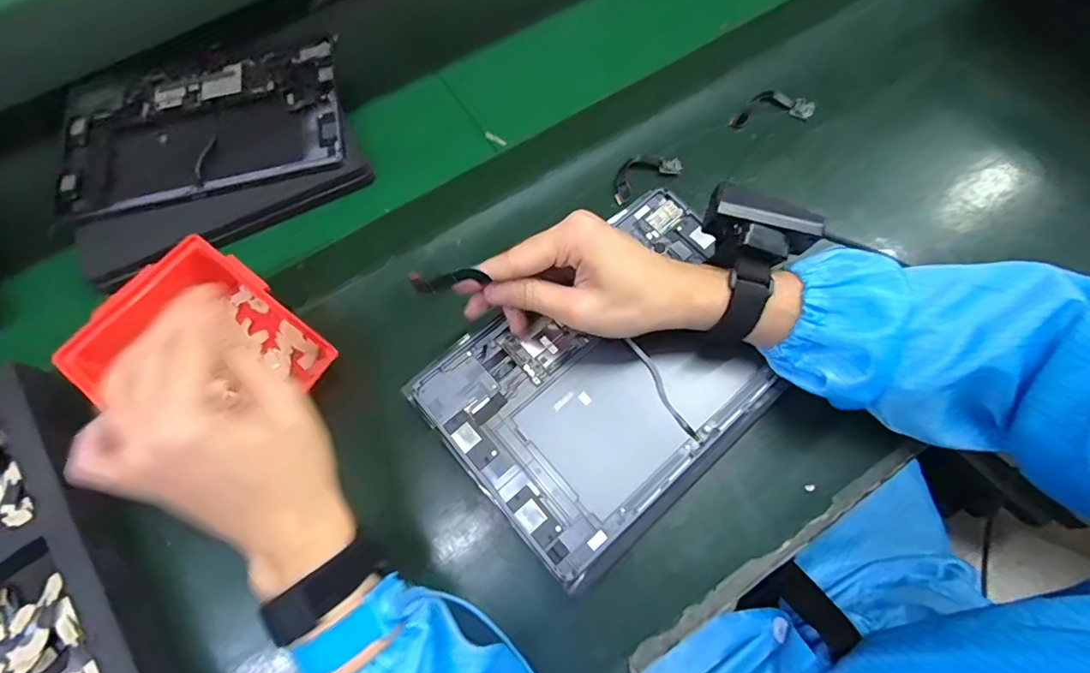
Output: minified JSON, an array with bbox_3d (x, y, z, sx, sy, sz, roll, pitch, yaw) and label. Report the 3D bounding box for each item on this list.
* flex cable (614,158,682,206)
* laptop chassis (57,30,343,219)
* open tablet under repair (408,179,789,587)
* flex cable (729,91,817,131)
[{"bbox_3d":[0.086,-0.147,0.455,0.067,0.011,0.034,-29,69,-9],"label":"flex cable"},{"bbox_3d":[-0.317,-0.196,0.475,0.255,0.015,0.178,-12,67,-2],"label":"laptop chassis"},{"bbox_3d":[0.054,0.021,0.371,0.250,0.014,0.177,-40,71,-13],"label":"open tablet under repair"},{"bbox_3d":[0.209,-0.213,0.479,0.078,0.005,0.040,-9,67,-1],"label":"flex cable"}]

